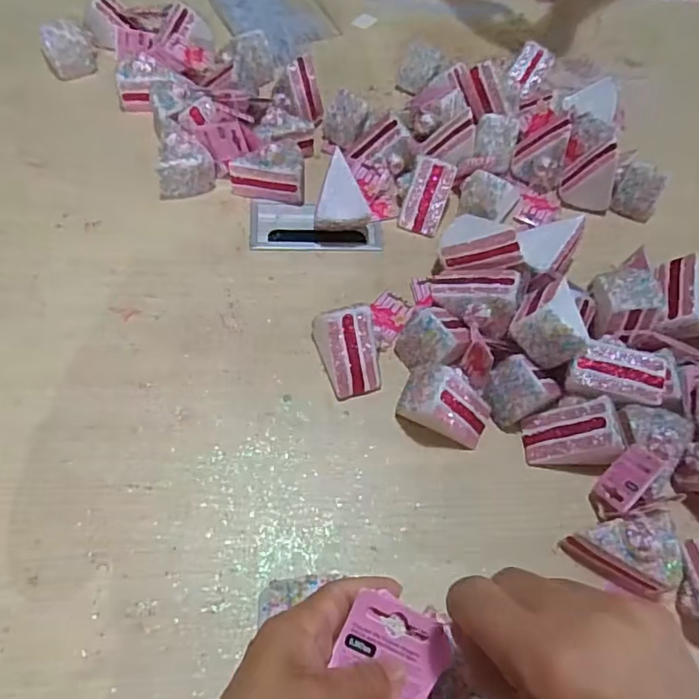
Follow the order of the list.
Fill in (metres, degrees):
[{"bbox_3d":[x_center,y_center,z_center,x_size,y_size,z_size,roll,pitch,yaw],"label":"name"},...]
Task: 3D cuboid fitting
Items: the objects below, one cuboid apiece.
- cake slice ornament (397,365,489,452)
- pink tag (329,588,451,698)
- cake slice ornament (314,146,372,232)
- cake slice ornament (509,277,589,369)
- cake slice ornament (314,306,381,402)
[{"bbox_3d":[0.094,0.057,0.540,0.087,0.068,0.063,12,59,0],"label":"cake slice ornament"},{"bbox_3d":[0.017,0.155,0.266,0.049,0.007,0.061,27,64,8],"label":"pink tag"},{"bbox_3d":[-0.013,-0.184,0.652,0.063,0.046,0.089,-8,92,0],"label":"cake slice ornament"},{"bbox_3d":[0.199,-0.031,0.560,0.077,0.056,0.082,30,39,-9],"label":"cake slice ornament"},{"bbox_3d":[0.000,-0.002,0.561,0.058,0.059,0.078,-10,61,-12],"label":"cake slice ornament"}]

